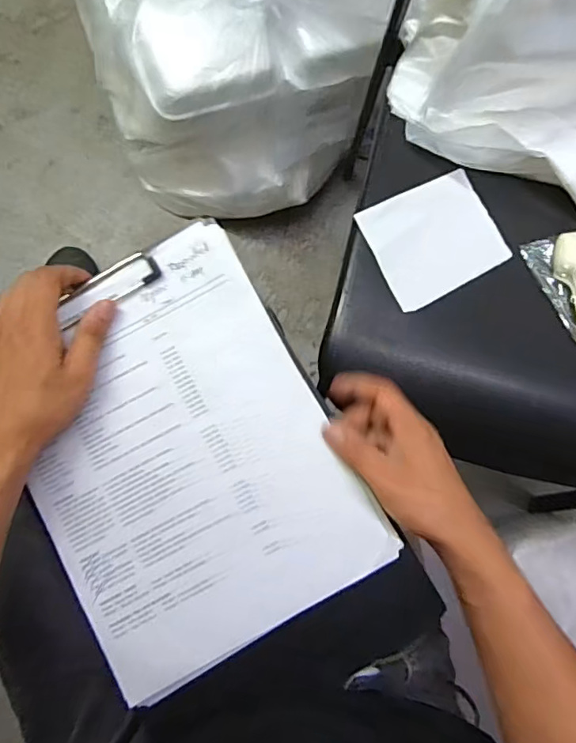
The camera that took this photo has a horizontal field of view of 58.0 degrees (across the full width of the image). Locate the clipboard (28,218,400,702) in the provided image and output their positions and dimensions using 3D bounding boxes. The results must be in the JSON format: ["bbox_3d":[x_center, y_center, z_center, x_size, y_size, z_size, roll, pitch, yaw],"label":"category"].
[{"bbox_3d":[-0.082,0.062,0.386,0.223,0.019,0.284,-30,85,-5],"label":"clipboard"}]

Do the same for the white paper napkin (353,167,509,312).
[{"bbox_3d":[0.153,-0.140,0.545,0.144,0.007,0.112,-27,84,-16],"label":"white paper napkin"}]

